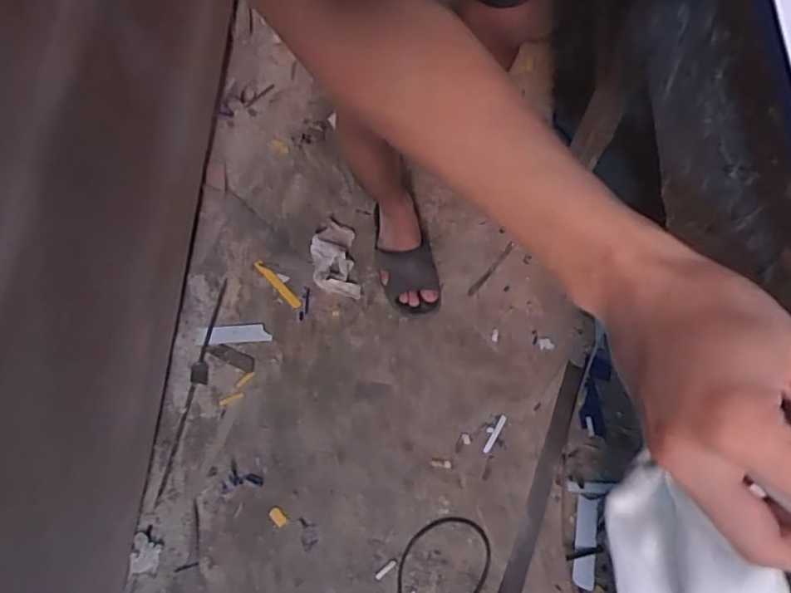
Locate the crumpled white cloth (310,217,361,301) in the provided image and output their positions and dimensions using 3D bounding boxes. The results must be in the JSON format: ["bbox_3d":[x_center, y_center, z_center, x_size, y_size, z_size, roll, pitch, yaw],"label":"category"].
[{"bbox_3d":[-0.128,-0.082,1.170,0.089,0.031,0.168,-7,70,0],"label":"crumpled white cloth"}]

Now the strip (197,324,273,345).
[{"bbox_3d":[-0.322,0.075,1.134,0.144,0.006,0.036,-4,75,3],"label":"strip"}]

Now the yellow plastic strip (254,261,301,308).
[{"bbox_3d":[-0.243,-0.027,1.169,0.019,0.011,0.135,-42,74,-11],"label":"yellow plastic strip"}]

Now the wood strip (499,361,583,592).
[{"bbox_3d":[0.265,0.340,1.027,0.037,0.012,0.454,19,73,9],"label":"wood strip"}]

